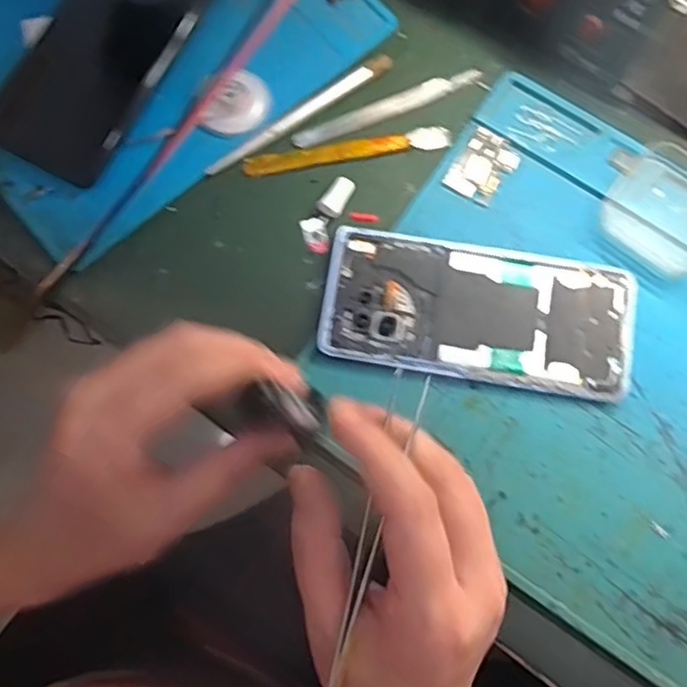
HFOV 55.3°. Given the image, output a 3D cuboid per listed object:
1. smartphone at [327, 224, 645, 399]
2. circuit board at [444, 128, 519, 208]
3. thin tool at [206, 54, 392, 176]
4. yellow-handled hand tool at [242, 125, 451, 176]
[{"bbox_3d":[0.073,-0.017,0.357,0.164,0.011,0.074,9,78,3],"label":"smartphone"},{"bbox_3d":[0.082,-0.103,0.382,0.031,0.004,0.043,32,80,7],"label":"circuit board"},{"bbox_3d":[-0.025,-0.135,0.389,0.127,0.005,0.010,-34,79,-6],"label":"thin tool"},{"bbox_3d":[0.002,-0.115,0.388,0.121,0.004,0.015,-9,78,-1],"label":"yellow-handled hand tool"}]

